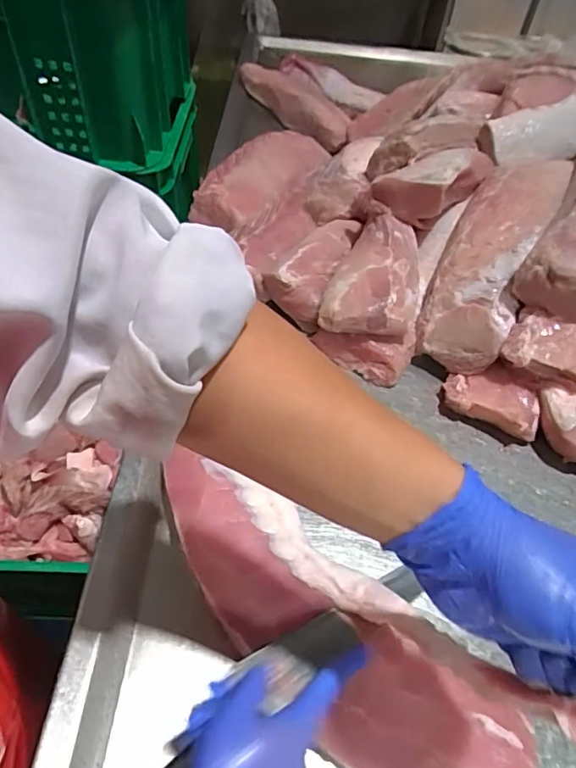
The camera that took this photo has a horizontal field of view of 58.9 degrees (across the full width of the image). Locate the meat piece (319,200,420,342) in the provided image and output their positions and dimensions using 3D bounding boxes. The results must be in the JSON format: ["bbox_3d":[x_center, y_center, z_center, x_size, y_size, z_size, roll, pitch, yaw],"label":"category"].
[{"bbox_3d":[0.132,-0.162,0.745,0.132,0.065,0.225,11,60,22],"label":"meat piece"}]

